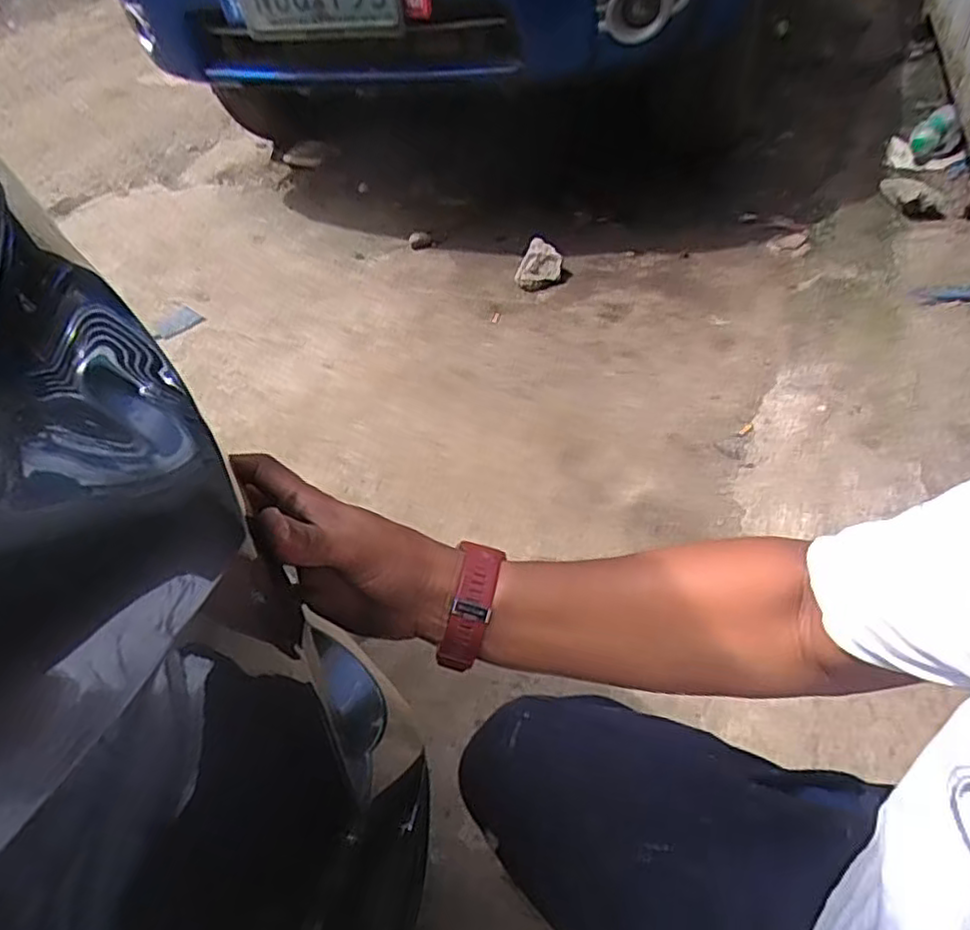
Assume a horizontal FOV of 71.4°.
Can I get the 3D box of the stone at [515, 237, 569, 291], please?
[{"bbox_3d":[0.146,-0.514,1.743,0.115,0.096,0.096,-37,52,-24],"label":"stone"}]

